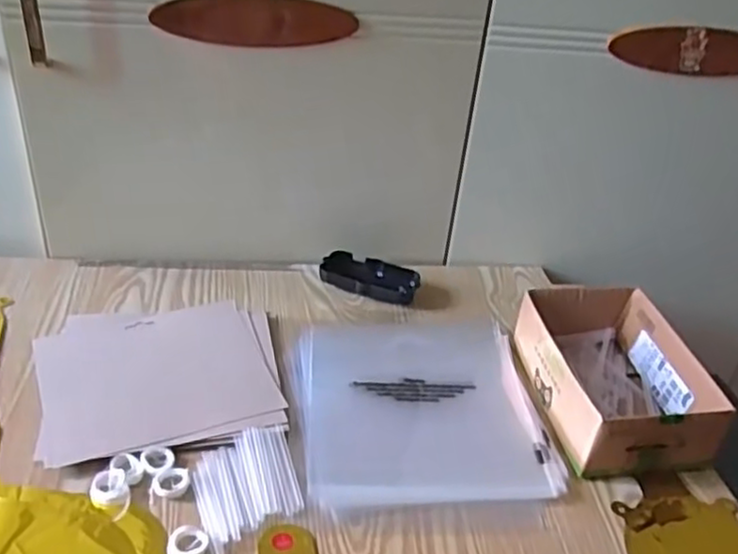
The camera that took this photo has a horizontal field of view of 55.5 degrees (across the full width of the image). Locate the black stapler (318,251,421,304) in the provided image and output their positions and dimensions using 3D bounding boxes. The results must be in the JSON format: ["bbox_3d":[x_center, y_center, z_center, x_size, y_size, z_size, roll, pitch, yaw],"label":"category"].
[{"bbox_3d":[0.001,0.001,0.783,0.107,0.024,0.053,12,33,8],"label":"black stapler"}]

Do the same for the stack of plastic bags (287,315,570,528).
[{"bbox_3d":[0.045,0.113,0.636,0.213,0.010,0.252,1,33,-9],"label":"stack of plastic bags"}]

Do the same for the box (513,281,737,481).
[{"bbox_3d":[0.219,0.090,0.643,0.124,0.069,0.182,1,33,-8],"label":"box"}]

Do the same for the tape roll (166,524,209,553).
[{"bbox_3d":[-0.127,0.187,0.492,0.029,0.007,0.027,5,33,-3],"label":"tape roll"}]

